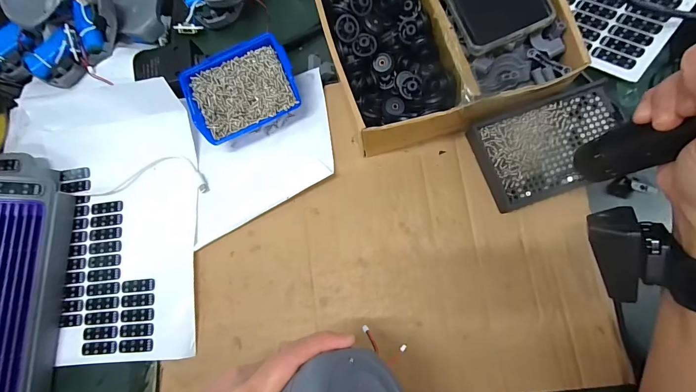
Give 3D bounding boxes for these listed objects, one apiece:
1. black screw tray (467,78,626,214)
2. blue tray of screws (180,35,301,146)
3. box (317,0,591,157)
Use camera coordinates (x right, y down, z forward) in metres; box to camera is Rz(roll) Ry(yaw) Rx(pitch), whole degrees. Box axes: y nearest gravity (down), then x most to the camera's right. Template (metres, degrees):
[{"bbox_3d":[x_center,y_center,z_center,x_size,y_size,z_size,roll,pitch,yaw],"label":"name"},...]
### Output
[{"bbox_3d":[0.198,-0.048,0.320,0.139,0.019,0.087,-20,77,1],"label":"black screw tray"},{"bbox_3d":[-0.109,-0.108,0.350,0.109,0.040,0.086,-25,77,0],"label":"blue tray of screws"},{"bbox_3d":[0.084,-0.146,0.325,0.205,0.070,0.175,-18,77,1],"label":"box"}]

